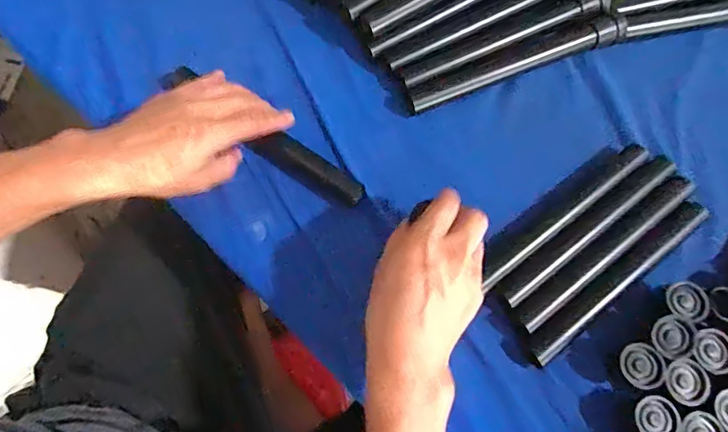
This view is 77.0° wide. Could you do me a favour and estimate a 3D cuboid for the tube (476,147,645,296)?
[{"bbox_3d":[0.189,-0.005,0.433,0.208,0.020,0.026,-35,77,-12],"label":"tube"}]

